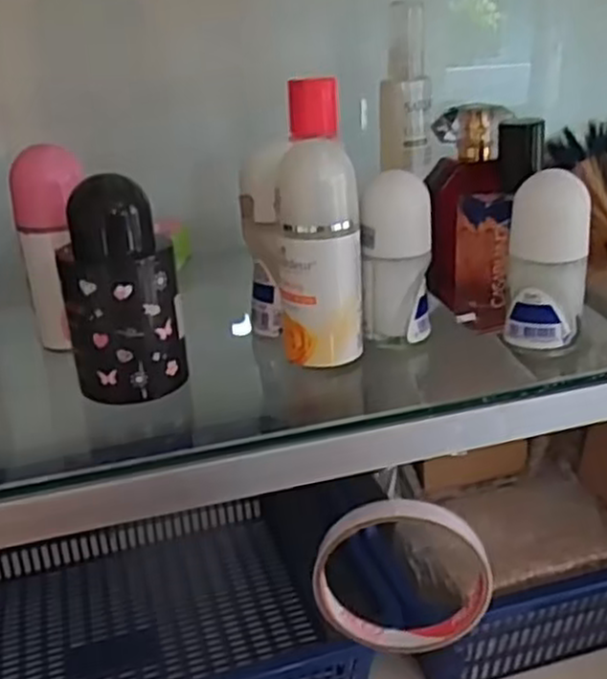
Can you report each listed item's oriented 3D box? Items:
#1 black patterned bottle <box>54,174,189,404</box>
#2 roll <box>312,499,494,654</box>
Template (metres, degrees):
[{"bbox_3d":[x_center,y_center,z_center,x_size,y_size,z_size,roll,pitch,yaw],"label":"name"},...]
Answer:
[{"bbox_3d":[-0.084,-0.021,0.351,0.040,0.098,0.045,16,31,34],"label":"black patterned bottle"},{"bbox_3d":[0.047,0.112,0.360,0.083,0.081,0.017,3,26,12],"label":"roll"}]

